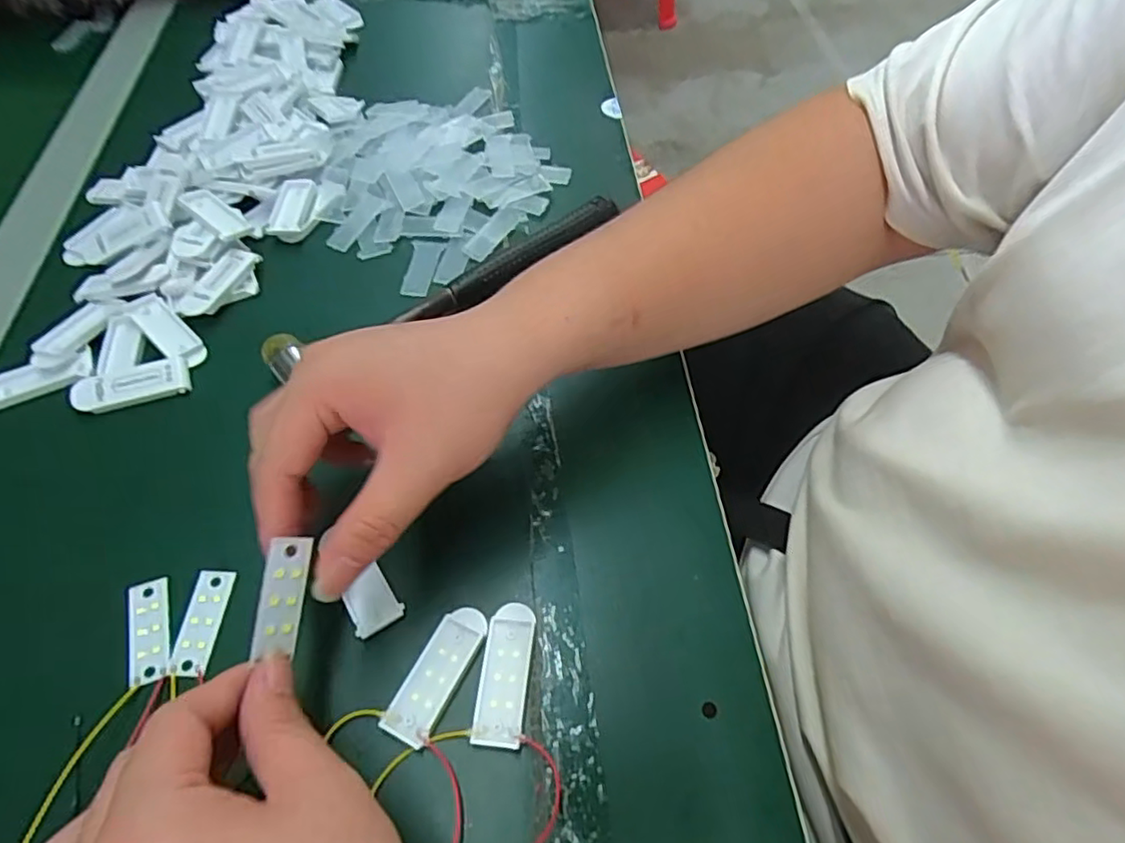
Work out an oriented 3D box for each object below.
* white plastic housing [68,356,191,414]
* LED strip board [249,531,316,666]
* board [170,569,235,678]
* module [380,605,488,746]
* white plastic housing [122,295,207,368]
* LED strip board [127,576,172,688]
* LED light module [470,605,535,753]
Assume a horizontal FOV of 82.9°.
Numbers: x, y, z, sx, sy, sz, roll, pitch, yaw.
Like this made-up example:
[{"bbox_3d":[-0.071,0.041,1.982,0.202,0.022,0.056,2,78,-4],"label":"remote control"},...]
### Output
[{"bbox_3d":[-0.237,-0.020,0.347,0.059,0.009,0.024,-14,58,-12],"label":"white plastic housing"},{"bbox_3d":[-0.102,0.064,0.233,0.016,0.004,0.040,11,84,-43],"label":"LED strip board"},{"bbox_3d":[-0.160,0.088,0.283,0.017,0.004,0.045,3,56,-1],"label":"board"},{"bbox_3d":[-0.053,0.105,0.268,0.021,0.004,0.056,24,58,13],"label":"module"},{"bbox_3d":[-0.231,-0.054,0.371,0.063,0.008,0.020,38,62,21],"label":"white plastic housing"},{"bbox_3d":[-0.183,0.092,0.281,0.017,0.004,0.046,-16,58,-13],"label":"LED strip board"},{"bbox_3d":[-0.024,0.105,0.269,0.020,0.005,0.058,7,56,2],"label":"LED light module"}]

